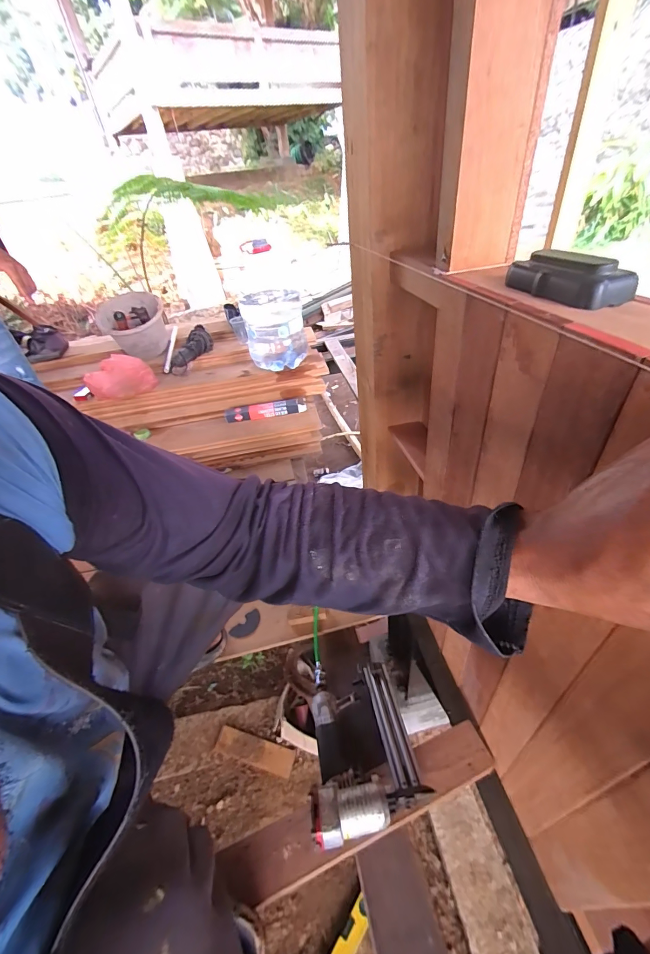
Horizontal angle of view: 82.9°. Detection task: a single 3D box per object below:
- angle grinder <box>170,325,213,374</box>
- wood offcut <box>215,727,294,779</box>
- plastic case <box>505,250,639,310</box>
[{"bbox_3d":[-0.593,-0.560,1.629,0.099,0.079,0.269,21,67,31],"label":"angle grinder"},{"bbox_3d":[-0.255,0.993,1.335,0.294,0.015,0.081,7,41,17],"label":"wood offcut"},{"bbox_3d":[0.205,-0.173,0.313,0.045,0.029,0.095,-14,40,-7],"label":"plastic case"}]

